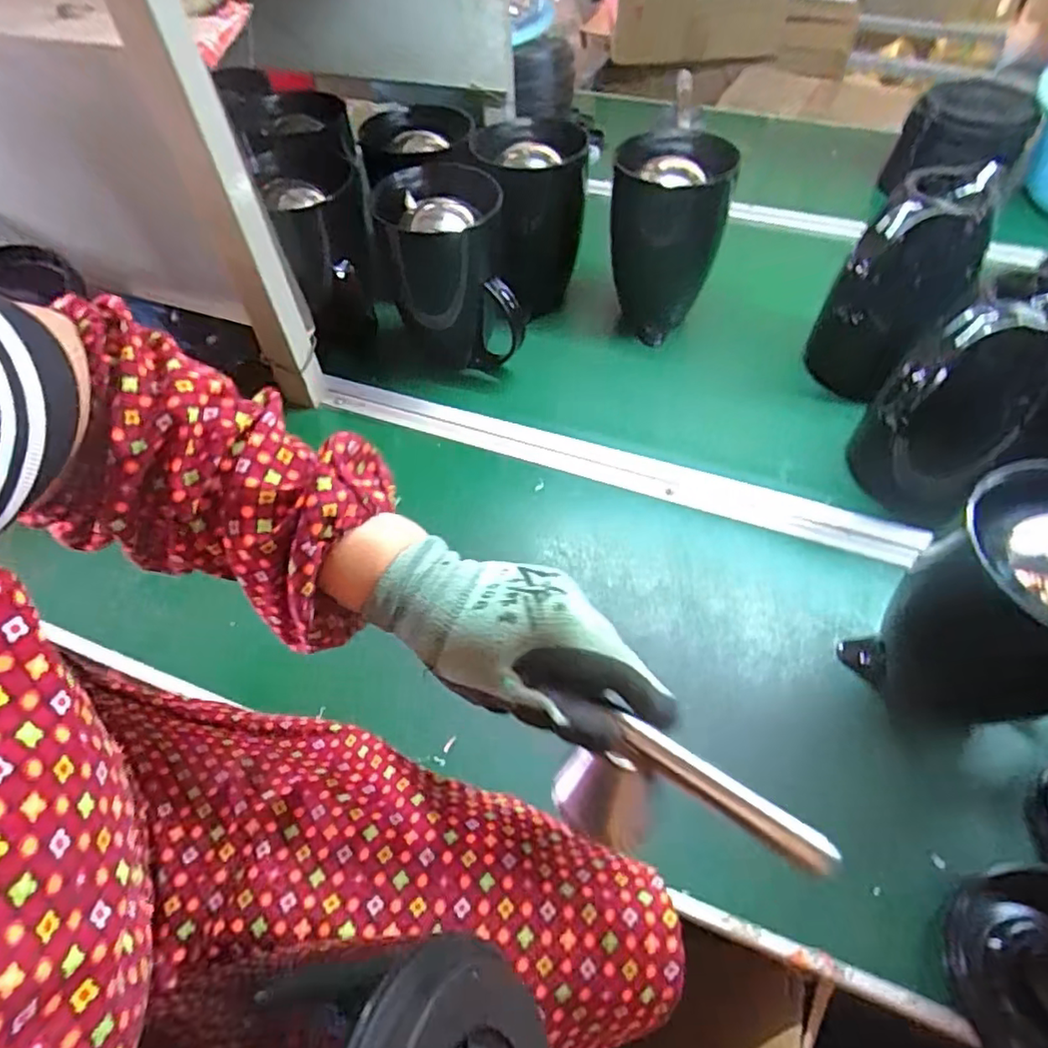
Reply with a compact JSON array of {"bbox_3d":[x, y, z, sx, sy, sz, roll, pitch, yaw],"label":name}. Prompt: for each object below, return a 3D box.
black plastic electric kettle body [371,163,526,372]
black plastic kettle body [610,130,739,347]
[{"bbox_3d":[-0.079,-0.268,0.675,0.122,0.180,0.115,-14,54,-9],"label":"black plastic electric kettle body"},{"bbox_3d":[0.158,-0.323,0.711,0.123,0.191,0.130,5,53,5],"label":"black plastic kettle body"}]

